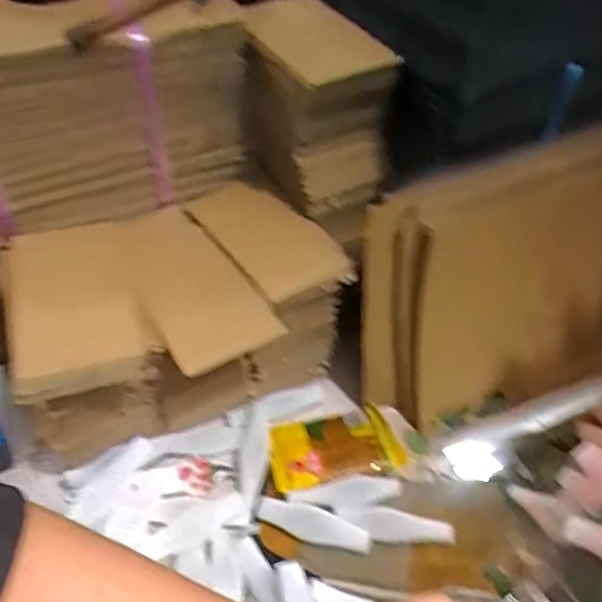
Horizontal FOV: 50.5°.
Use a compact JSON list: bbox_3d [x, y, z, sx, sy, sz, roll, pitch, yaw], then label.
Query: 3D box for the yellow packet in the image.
[{"bbox_3d":[0.027,0.128,0.566,0.108,0.023,0.082,-13,40,-8],"label":"yellow packet"}]

